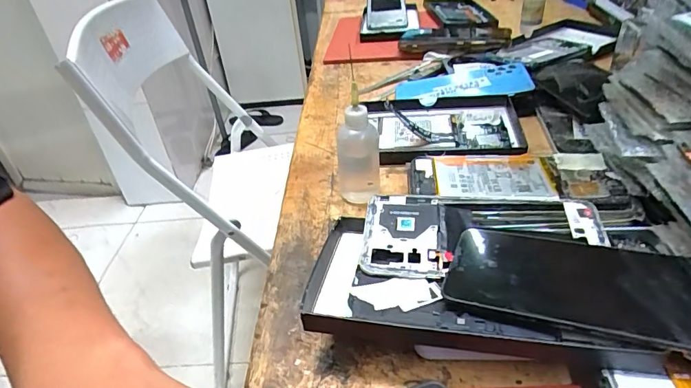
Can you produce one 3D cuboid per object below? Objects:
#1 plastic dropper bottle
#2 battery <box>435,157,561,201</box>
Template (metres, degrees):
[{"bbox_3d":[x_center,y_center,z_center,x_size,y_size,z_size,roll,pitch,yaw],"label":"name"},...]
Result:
[{"bbox_3d":[0.009,-0.043,0.396,0.036,0.098,0.042,-6,35,1],"label":"plastic dropper bottle"},{"bbox_3d":[0.123,-0.014,0.373,0.093,0.006,0.062,-1,36,8],"label":"battery"}]

